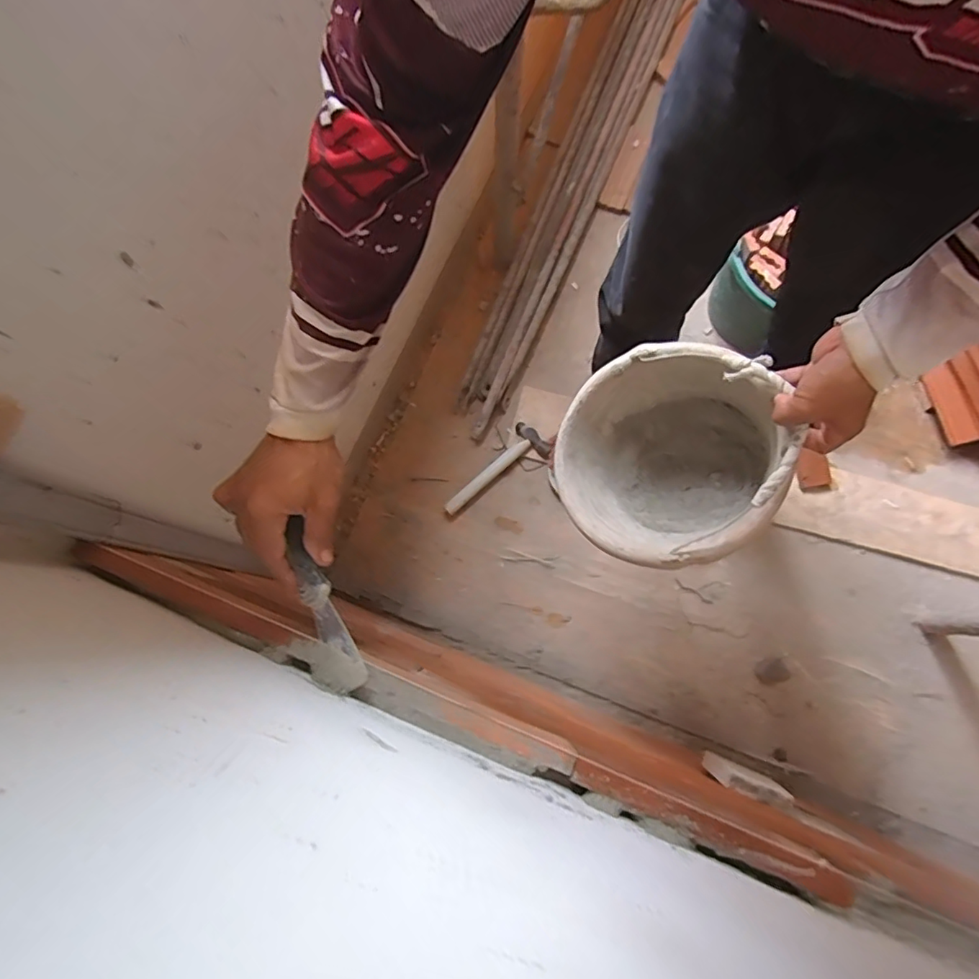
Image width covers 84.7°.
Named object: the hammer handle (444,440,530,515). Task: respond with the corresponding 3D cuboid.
[{"bbox_3d":[-0.004,-0.030,1.132,0.223,0.032,0.026,-41,80,-9],"label":"hammer handle"}]

